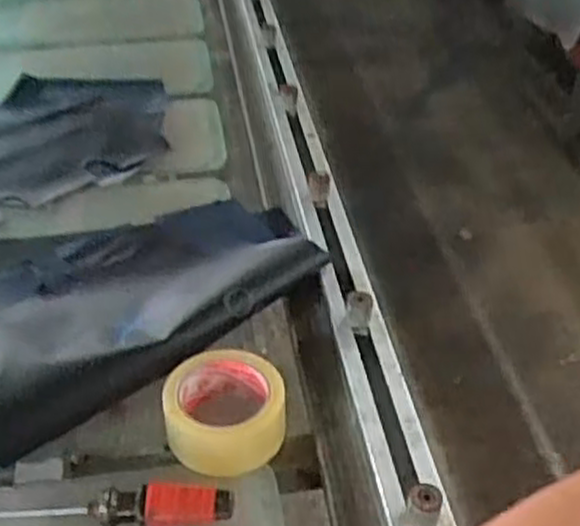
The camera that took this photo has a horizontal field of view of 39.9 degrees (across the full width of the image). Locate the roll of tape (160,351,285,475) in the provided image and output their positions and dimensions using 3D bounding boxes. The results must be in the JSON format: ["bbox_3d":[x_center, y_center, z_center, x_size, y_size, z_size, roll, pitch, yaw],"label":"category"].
[{"bbox_3d":[-0.058,0.128,0.710,0.104,0.047,0.100,0,38,0],"label":"roll of tape"}]

